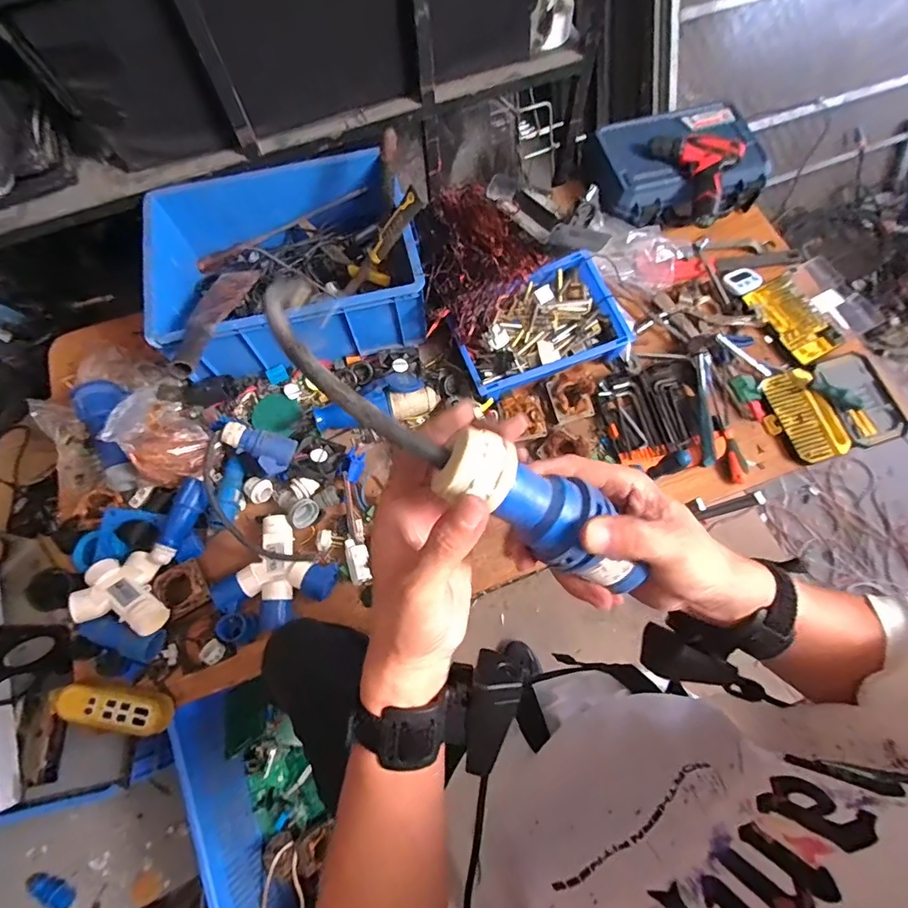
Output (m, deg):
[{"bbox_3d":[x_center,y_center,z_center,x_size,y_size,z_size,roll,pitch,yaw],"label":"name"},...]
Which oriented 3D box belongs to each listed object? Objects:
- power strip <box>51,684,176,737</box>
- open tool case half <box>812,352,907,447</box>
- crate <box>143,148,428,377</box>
[{"bbox_3d":[-0.536,0.401,0.752,0.172,0.033,0.057,8,69,4],"label":"power strip"},{"bbox_3d":[0.789,-0.108,0.930,0.128,0.031,0.182,-14,69,-4],"label":"open tool case half"},{"bbox_3d":[-0.322,-0.366,0.943,0.482,0.164,0.406,-12,69,-4],"label":"crate"}]

